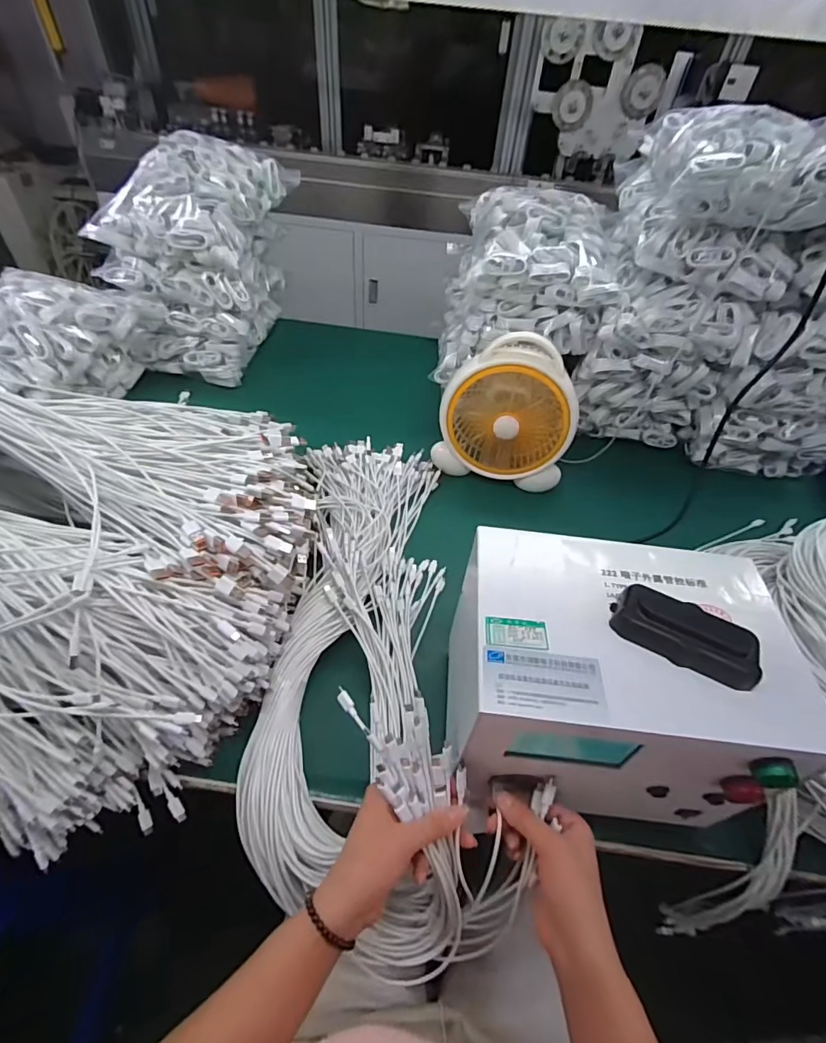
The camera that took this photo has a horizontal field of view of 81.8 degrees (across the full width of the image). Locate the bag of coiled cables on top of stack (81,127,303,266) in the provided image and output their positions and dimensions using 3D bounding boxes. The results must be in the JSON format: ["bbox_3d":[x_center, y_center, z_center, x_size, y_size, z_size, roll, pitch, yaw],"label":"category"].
[{"bbox_3d":[-0.382,-0.592,0.860,0.245,0.118,0.319,9,49,3],"label":"bag of coiled cables on top of stack"}]

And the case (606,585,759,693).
[{"bbox_3d":[0.218,0.088,0.381,0.106,0.019,0.052,26,51,16],"label":"case"}]

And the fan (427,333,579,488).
[{"bbox_3d":[0.153,-0.187,0.776,0.210,0.216,0.133,9,49,3],"label":"fan"}]

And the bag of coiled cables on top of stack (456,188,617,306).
[{"bbox_3d":[0.224,-0.496,0.818,0.248,0.078,0.309,7,49,1],"label":"bag of coiled cables on top of stack"}]

